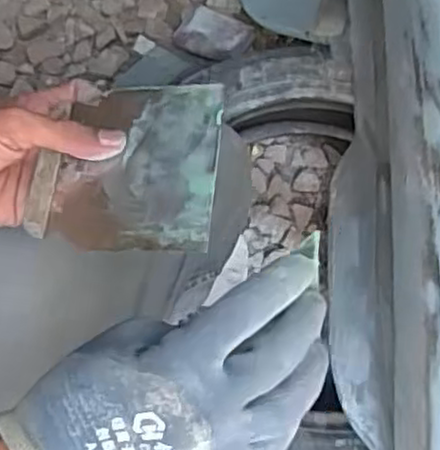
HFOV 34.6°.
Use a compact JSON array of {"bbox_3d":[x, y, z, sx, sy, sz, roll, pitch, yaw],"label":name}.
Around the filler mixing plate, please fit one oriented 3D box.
[{"bbox_3d":[-0.060,-0.037,0.447,0.117,0.006,0.116,0,65,10],"label":"filler mixing plate"}]

